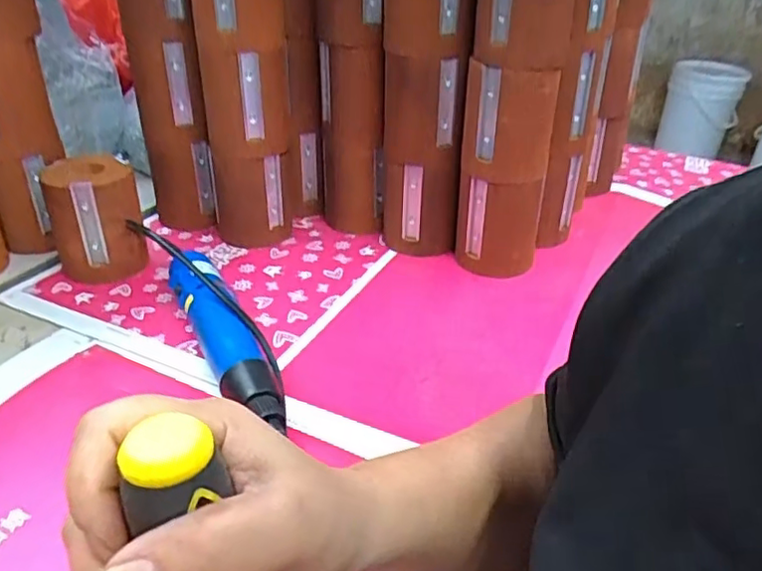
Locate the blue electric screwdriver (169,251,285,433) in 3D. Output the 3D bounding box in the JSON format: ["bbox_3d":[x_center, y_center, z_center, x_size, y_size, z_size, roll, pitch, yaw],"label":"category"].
[{"bbox_3d":[-0.121,0.038,0.499,0.045,0.046,0.229,-16,36,-24],"label":"blue electric screwdriver"}]

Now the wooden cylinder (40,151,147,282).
[{"bbox_3d":[-0.265,-0.061,0.597,0.077,0.102,0.074,-16,36,-25],"label":"wooden cylinder"}]

